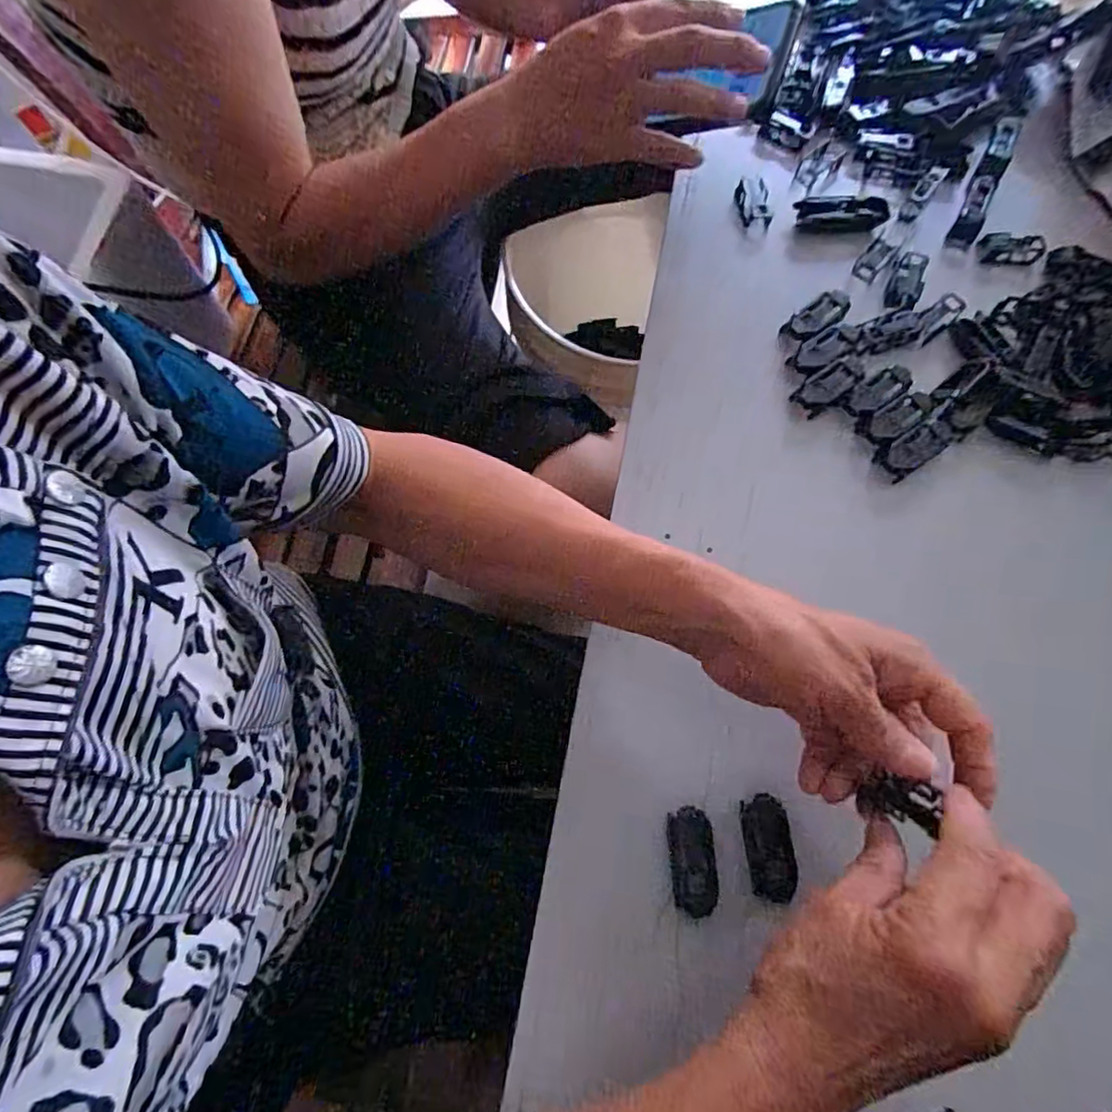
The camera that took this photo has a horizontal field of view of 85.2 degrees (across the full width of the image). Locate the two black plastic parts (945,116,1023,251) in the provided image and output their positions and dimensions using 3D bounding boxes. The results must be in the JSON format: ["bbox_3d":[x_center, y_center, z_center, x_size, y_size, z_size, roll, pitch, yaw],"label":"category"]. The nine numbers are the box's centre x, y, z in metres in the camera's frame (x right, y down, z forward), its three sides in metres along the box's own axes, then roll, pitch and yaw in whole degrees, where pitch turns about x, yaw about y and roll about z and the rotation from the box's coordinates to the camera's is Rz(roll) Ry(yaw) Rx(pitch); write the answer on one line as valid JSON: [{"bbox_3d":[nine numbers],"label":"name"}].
[{"bbox_3d":[0.325,-0.283,0.454,0.019,0.006,0.139,27,72,7],"label":"two black plastic parts"}]

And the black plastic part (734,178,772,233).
[{"bbox_3d":[0.149,-0.265,0.454,0.024,0.010,0.043,2,71,-2],"label":"black plastic part"}]

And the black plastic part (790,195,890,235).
[{"bbox_3d":[0.211,-0.252,0.447,0.065,0.012,0.029,12,71,2],"label":"black plastic part"}]

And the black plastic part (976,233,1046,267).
[{"bbox_3d":[0.328,-0.221,0.437,0.043,0.007,0.025,11,71,2],"label":"black plastic part"}]

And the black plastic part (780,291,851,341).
[{"bbox_3d":[0.183,-0.166,0.419,0.052,0.007,0.023,-36,76,-13],"label":"black plastic part"}]

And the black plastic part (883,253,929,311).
[{"bbox_3d":[0.250,-0.194,0.429,0.022,0.005,0.054,23,74,9],"label":"black plastic part"}]

